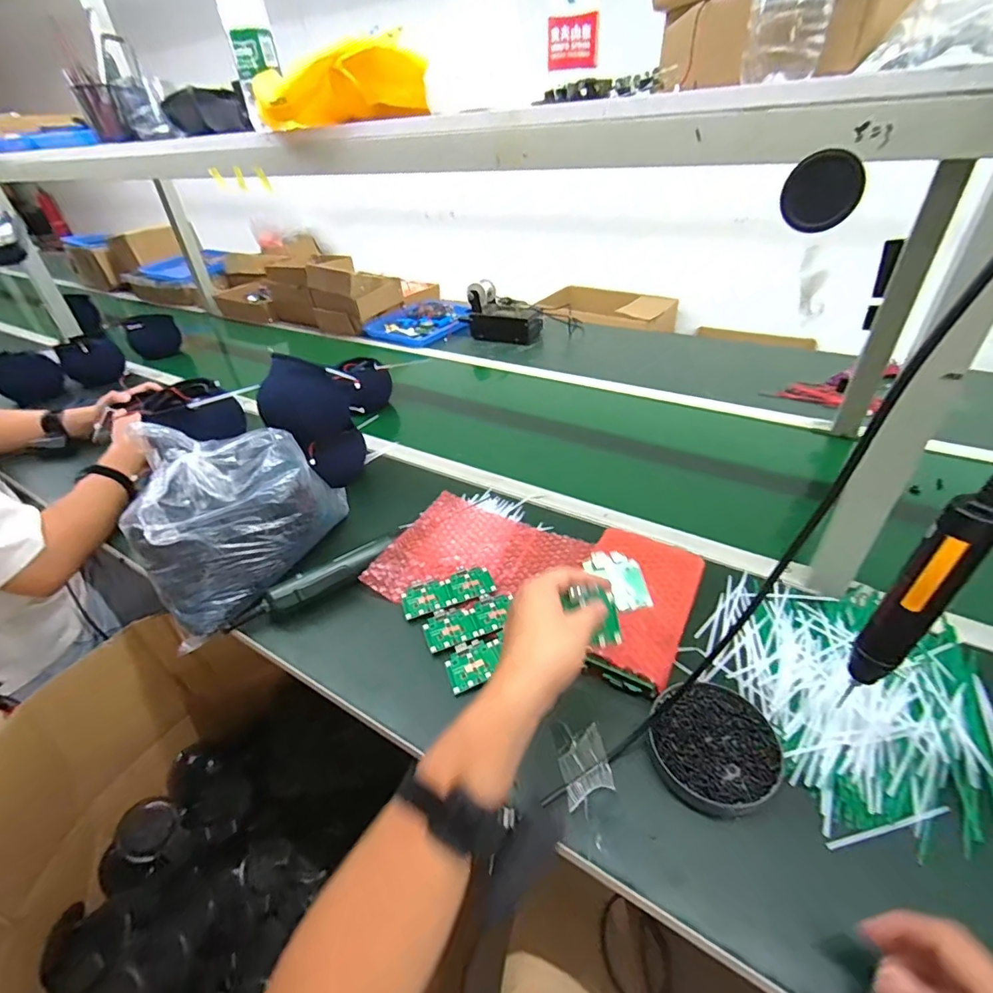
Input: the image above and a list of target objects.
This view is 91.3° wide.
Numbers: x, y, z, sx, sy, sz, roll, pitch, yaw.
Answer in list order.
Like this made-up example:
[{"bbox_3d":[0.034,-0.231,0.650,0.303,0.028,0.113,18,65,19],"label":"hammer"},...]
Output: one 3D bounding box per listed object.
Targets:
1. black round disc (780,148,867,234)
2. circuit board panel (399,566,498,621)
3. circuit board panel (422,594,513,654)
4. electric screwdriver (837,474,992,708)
[{"bbox_3d":[0.289,-0.271,0.432,0.060,0.059,0.019,13,40,21],"label":"black round disc"},{"bbox_3d":[-0.064,0.118,0.627,0.117,0.007,0.057,-15,38,-14],"label":"circuit board panel"},{"bbox_3d":[-0.032,0.149,0.588,0.110,0.004,0.054,-15,38,-15],"label":"circuit board panel"},{"bbox_3d":[0.303,0.072,0.348,0.032,0.226,0.032,-26,42,-27],"label":"electric screwdriver"}]

